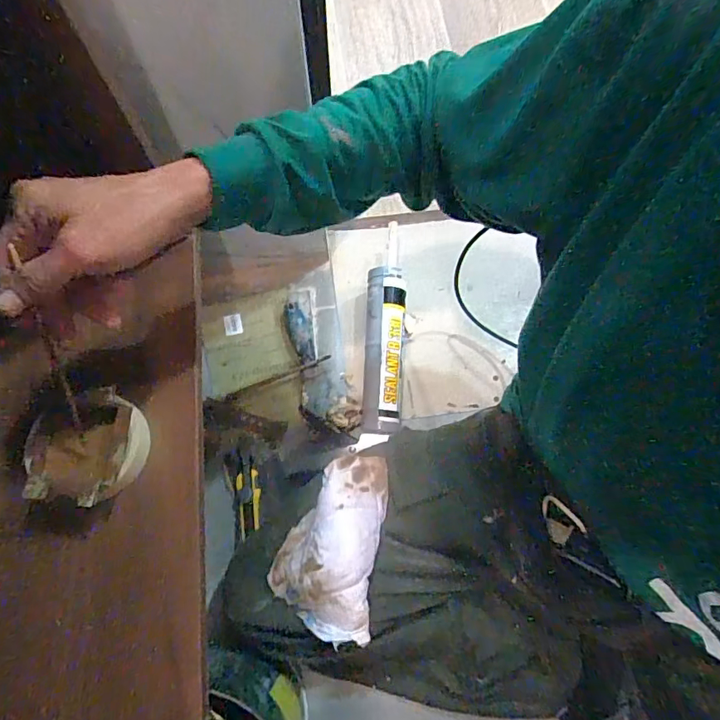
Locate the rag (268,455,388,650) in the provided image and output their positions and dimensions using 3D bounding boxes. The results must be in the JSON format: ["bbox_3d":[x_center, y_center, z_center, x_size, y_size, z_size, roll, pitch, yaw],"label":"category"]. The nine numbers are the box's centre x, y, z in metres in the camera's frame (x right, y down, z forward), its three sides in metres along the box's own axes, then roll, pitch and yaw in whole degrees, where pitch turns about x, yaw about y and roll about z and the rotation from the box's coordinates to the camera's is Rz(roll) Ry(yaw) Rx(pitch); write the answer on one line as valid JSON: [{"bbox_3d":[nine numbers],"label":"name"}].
[{"bbox_3d":[-0.031,0.183,0.481,0.100,0.055,0.172,7,71,2],"label":"rag"}]

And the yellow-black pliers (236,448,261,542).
[{"bbox_3d":[-0.146,0.173,0.631,0.030,0.015,0.117,-11,53,-4],"label":"yellow-black pliers"}]

